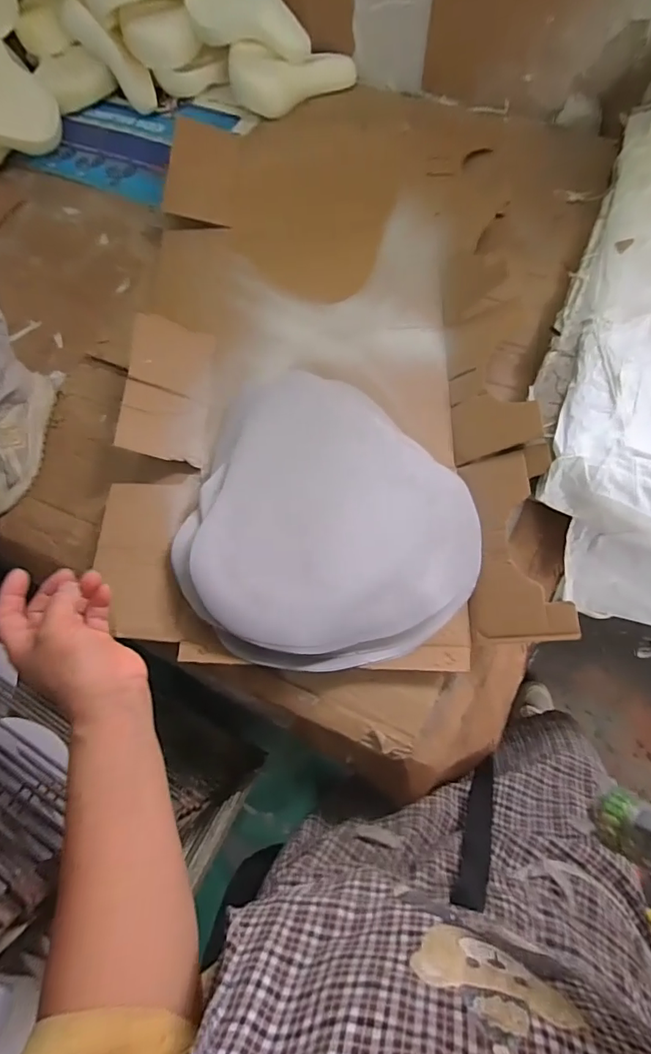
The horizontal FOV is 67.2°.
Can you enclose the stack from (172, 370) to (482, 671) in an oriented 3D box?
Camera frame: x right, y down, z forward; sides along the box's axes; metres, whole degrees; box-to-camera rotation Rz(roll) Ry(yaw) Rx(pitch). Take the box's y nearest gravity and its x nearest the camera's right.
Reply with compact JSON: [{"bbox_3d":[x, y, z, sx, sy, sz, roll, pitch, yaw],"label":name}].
[{"bbox_3d":[-0.009,0.002,0.617,0.350,0.057,0.375,-43,73,-14],"label":"stack"}]

